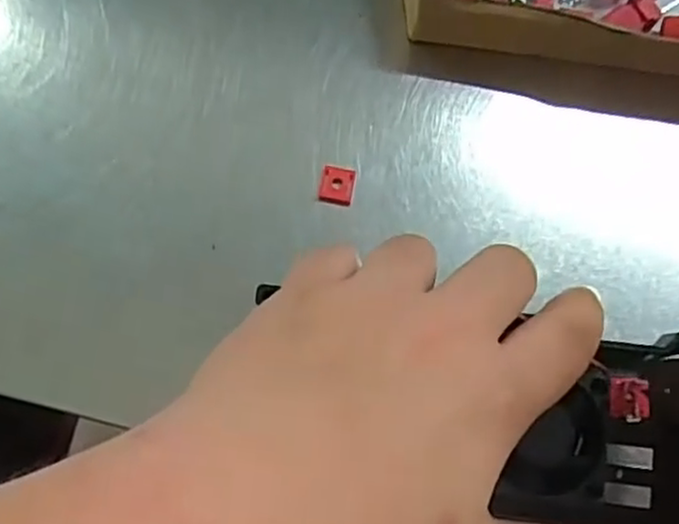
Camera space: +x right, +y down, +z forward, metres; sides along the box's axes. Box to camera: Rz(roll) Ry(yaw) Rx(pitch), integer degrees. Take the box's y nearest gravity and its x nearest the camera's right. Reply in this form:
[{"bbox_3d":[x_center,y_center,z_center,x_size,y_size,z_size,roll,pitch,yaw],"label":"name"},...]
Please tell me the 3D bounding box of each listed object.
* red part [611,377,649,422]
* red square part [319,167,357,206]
[{"bbox_3d":[0.096,0.045,0.233,0.011,0.007,0.014,1,79,1],"label":"red part"},{"bbox_3d":[-0.001,-0.030,0.275,0.013,0.005,0.014,9,79,2],"label":"red square part"}]

